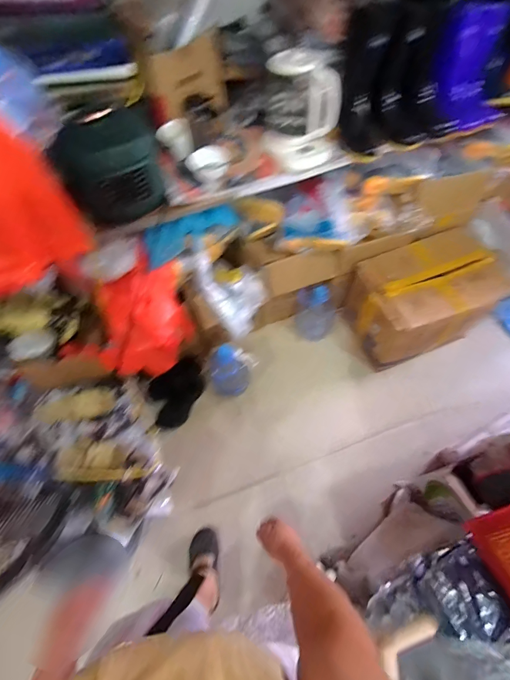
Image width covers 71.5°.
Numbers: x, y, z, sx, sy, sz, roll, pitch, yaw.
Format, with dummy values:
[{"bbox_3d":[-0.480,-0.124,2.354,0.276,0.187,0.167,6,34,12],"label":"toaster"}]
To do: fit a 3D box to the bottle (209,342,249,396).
[{"bbox_3d":[-0.101,0.133,1.385,0.147,0.283,0.138,-1,59,2],"label":"bottle"}]

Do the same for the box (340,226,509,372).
[{"bbox_3d":[0.688,-0.176,1.418,0.564,0.304,0.399,-23,61,-11],"label":"box"}]

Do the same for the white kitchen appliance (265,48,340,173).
[{"bbox_3d":[0.133,-0.637,0.998,0.214,0.229,0.168,4,60,5],"label":"white kitchen appliance"}]

